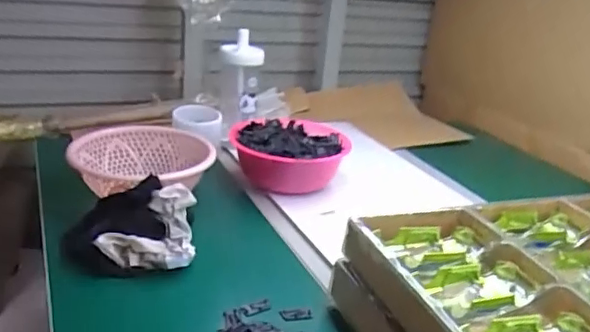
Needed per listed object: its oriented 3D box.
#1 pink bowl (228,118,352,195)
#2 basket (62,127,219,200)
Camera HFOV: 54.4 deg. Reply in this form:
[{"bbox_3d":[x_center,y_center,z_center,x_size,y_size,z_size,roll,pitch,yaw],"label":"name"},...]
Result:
[{"bbox_3d":[-0.010,-0.010,0.955,0.188,0.087,0.175,0,23,-17],"label":"pink bowl"},{"bbox_3d":[-0.230,0.014,0.873,0.203,0.080,0.231,-3,24,-23],"label":"basket"}]

